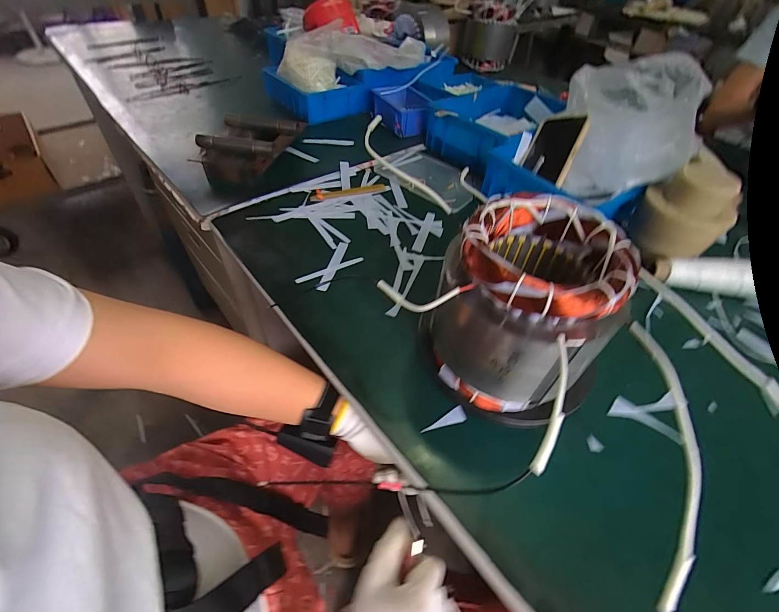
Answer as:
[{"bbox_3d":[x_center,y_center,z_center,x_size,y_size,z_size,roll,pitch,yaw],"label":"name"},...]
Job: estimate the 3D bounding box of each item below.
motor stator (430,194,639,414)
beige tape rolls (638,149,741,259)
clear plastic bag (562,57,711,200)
[{"bbox_3d":[0.110,0.011,0.338,0.132,0.176,0.144,22,50,14],"label":"motor stator"},{"bbox_3d":[0.426,-0.133,0.522,0.115,0.120,0.108,-35,60,-30],"label":"beige tape rolls"},{"bbox_3d":[0.357,-0.269,0.542,0.207,0.138,0.214,26,51,17],"label":"clear plastic bag"}]

